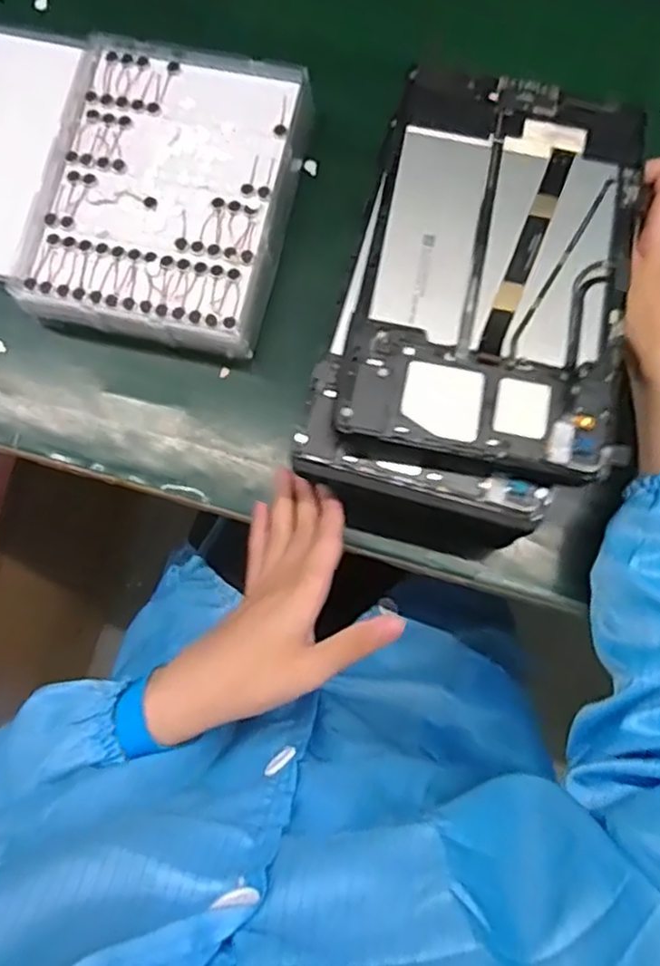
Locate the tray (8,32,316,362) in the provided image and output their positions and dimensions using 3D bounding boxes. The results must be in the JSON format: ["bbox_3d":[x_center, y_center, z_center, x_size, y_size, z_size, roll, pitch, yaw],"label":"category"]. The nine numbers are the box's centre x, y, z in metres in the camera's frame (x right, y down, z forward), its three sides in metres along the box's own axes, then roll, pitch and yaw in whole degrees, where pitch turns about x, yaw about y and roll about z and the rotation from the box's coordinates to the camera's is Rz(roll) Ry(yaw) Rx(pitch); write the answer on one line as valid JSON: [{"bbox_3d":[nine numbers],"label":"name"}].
[{"bbox_3d":[-0.118,-0.207,0.514,0.172,0.043,0.223,14,80,4],"label":"tray"}]

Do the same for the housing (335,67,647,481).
[{"bbox_3d":[0.100,-0.128,0.404,0.150,0.012,0.236,10,80,3],"label":"housing"}]

